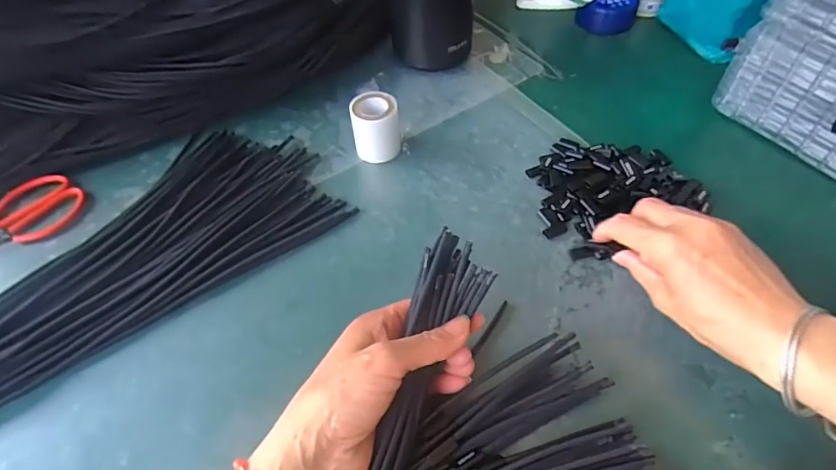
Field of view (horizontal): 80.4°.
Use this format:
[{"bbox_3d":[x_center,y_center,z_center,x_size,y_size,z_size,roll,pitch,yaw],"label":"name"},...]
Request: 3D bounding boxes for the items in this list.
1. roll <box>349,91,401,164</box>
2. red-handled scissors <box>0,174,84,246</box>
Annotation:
[{"bbox_3d":[-0.040,-0.103,0.473,0.043,0.050,0.044,-4,52,-1],"label":"roll"},{"bbox_3d":[-0.363,-0.013,0.446,0.111,0.010,0.071,-37,59,-24],"label":"red-handled scissors"}]

